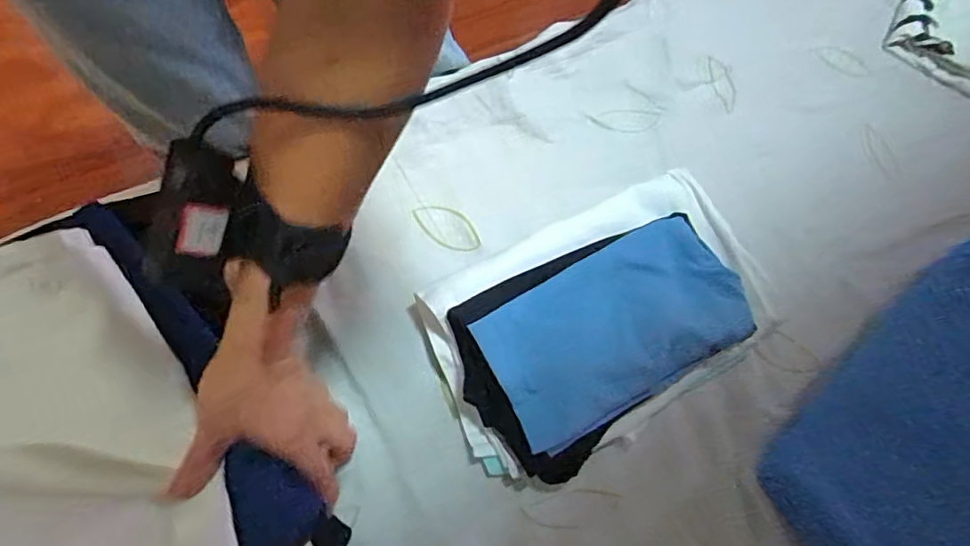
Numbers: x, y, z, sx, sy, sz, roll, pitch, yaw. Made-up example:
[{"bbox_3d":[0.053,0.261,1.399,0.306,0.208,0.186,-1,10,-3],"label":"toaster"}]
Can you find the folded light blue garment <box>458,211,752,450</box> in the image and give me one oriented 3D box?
[{"bbox_3d":[0.113,0.045,0.500,0.227,0.015,0.127,-26,81,-15],"label":"folded light blue garment"}]

